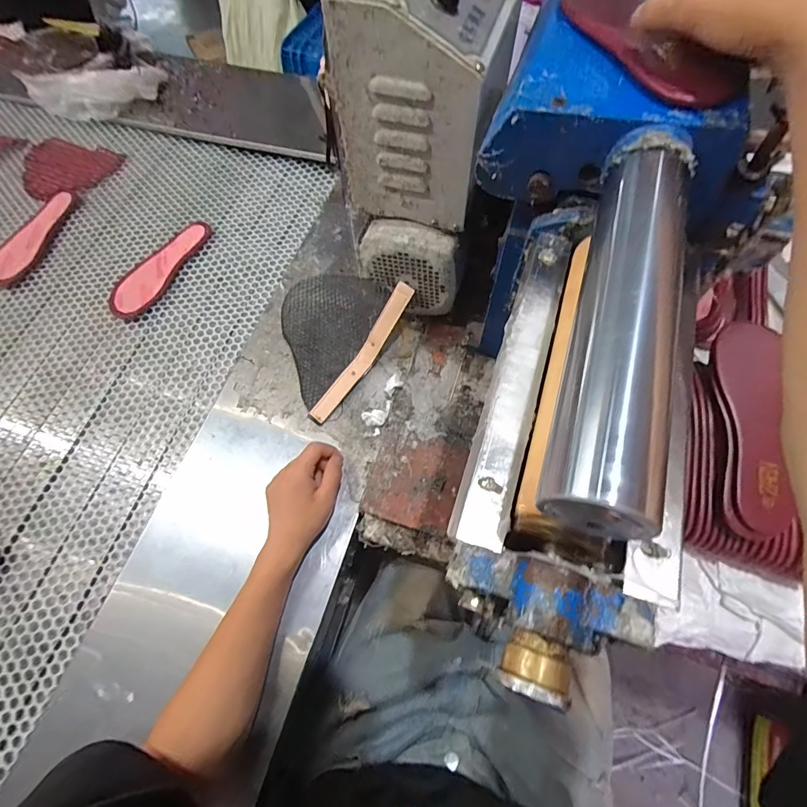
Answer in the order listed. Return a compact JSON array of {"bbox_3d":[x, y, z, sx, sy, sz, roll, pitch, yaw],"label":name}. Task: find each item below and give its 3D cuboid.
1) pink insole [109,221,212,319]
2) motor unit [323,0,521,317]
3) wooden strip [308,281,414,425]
[{"bbox_3d":[-0.420,-0.239,0.715,0.084,0.013,0.223,20,67,9],"label":"pink insole"},{"bbox_3d":[0.027,-0.300,0.477,0.141,0.302,0.206,18,67,8],"label":"motor unit"},{"bbox_3d":[-0.056,-0.066,0.574,0.026,0.035,0.219,38,98,18],"label":"wooden strip"}]

